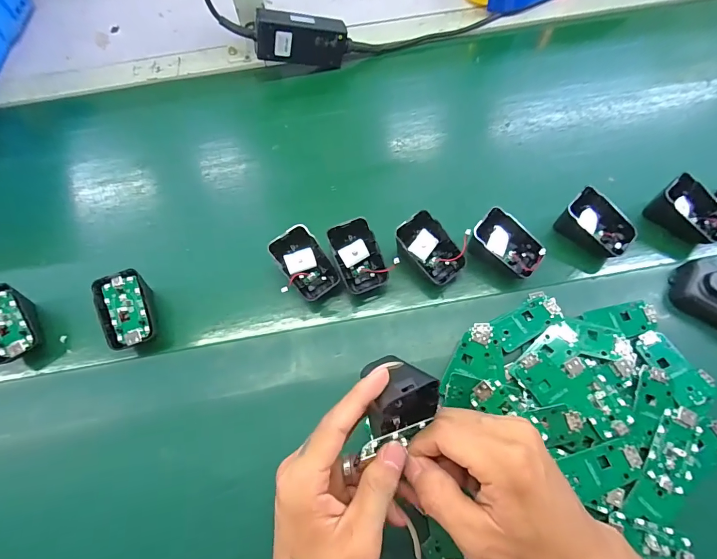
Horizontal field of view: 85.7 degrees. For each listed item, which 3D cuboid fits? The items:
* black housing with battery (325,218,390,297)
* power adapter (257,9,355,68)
[{"bbox_3d":[0.001,-0.024,0.379,0.047,0.024,0.069,-34,94,-2],"label":"black housing with battery"},{"bbox_3d":[-0.072,-0.313,0.506,0.121,0.051,0.026,-5,62,-20],"label":"power adapter"}]

